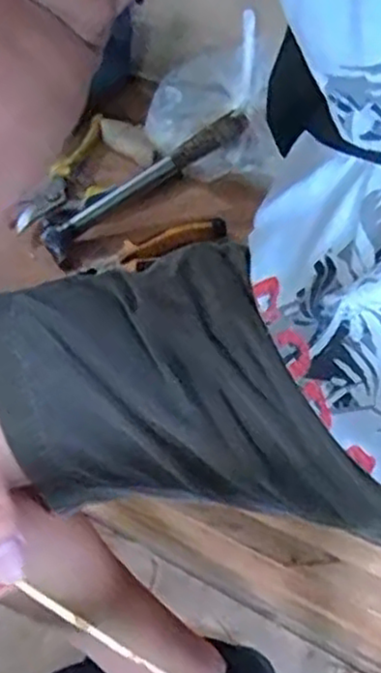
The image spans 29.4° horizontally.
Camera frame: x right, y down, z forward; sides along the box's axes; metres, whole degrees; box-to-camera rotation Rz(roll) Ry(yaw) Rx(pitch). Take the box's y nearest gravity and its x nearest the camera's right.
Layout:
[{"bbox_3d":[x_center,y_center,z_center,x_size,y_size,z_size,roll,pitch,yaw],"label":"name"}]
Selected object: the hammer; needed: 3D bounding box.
[{"bbox_3d":[-0.044,-0.151,0.714,0.230,0.029,0.047,-33,60,1],"label":"hammer"}]

